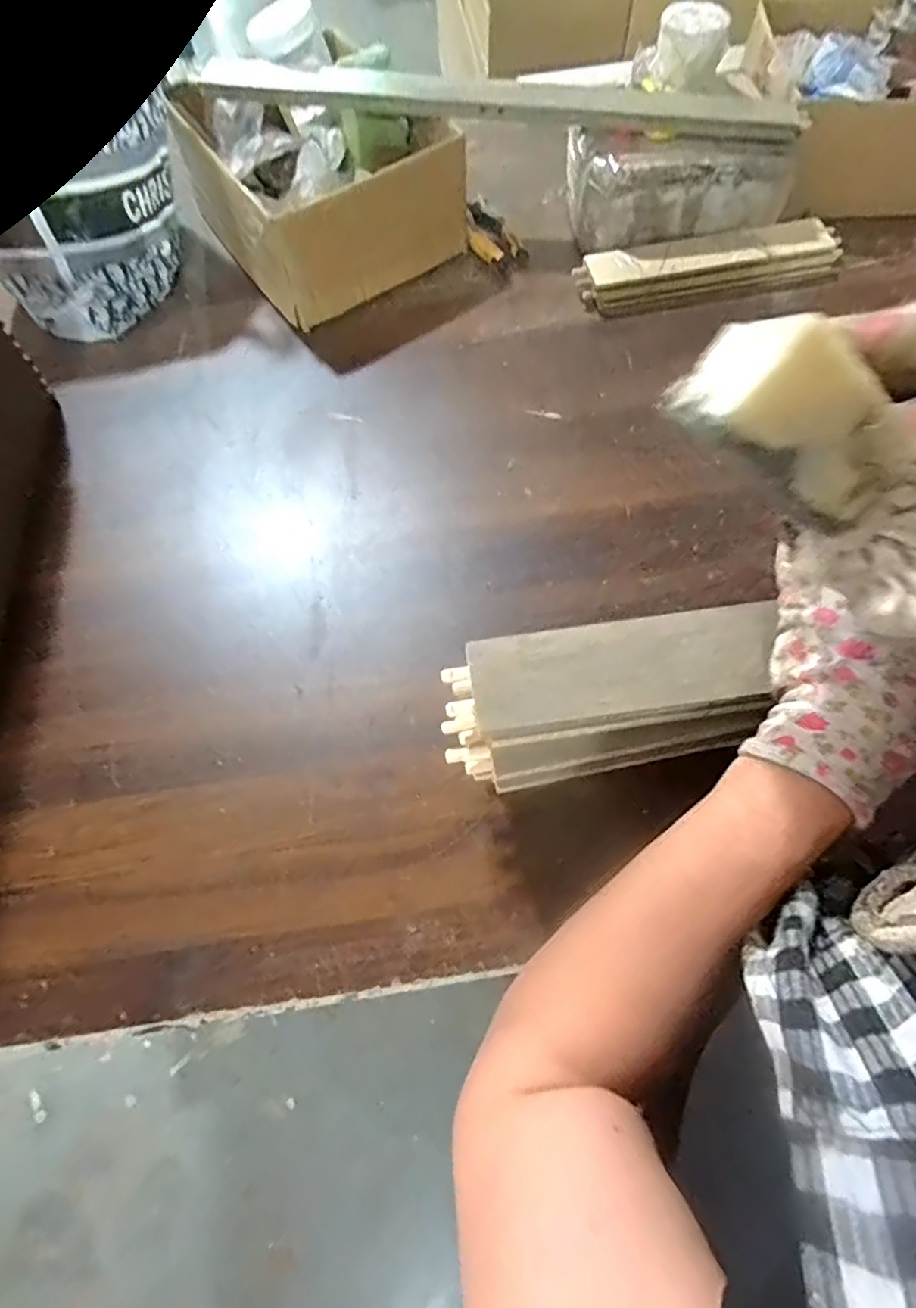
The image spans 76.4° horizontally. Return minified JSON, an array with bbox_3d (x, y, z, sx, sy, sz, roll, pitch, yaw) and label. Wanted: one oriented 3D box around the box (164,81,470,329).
[{"bbox_3d":[-0.168,-0.565,0.697,0.240,0.117,0.286,-35,71,-13],"label":"box"}]

